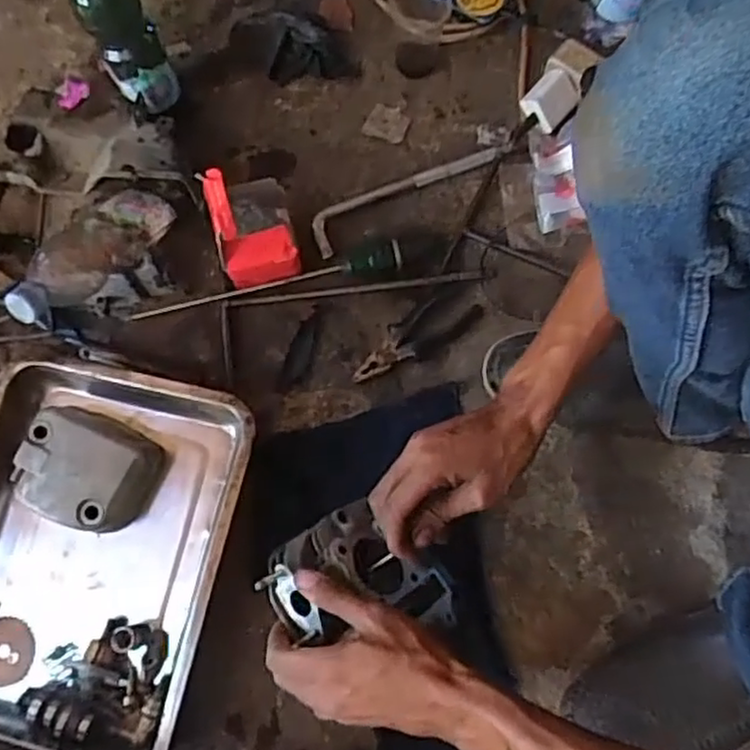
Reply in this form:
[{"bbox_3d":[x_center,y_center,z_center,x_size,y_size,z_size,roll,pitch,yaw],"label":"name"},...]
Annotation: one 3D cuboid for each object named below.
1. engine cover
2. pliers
[{"bbox_3d":[-0.280,0.095,0.677,0.121,0.070,0.107,25,71,6],"label":"engine cover"},{"bbox_3d":[0.044,-0.043,0.734,0.153,0.021,0.049,-34,75,-13],"label":"pliers"}]

